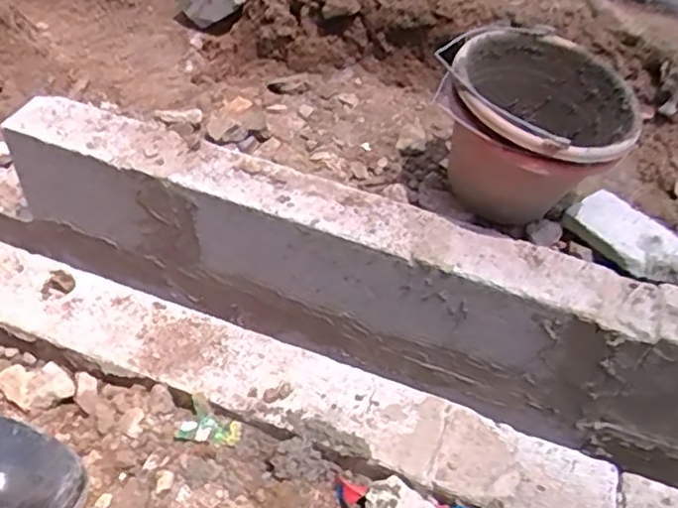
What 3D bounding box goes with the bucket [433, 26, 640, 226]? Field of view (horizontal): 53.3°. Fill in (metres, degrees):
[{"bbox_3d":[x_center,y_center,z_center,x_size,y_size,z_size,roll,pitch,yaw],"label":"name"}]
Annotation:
[{"bbox_3d":[0.265,-0.163,0.932,0.236,0.203,0.242,4,45,-4],"label":"bucket"}]

